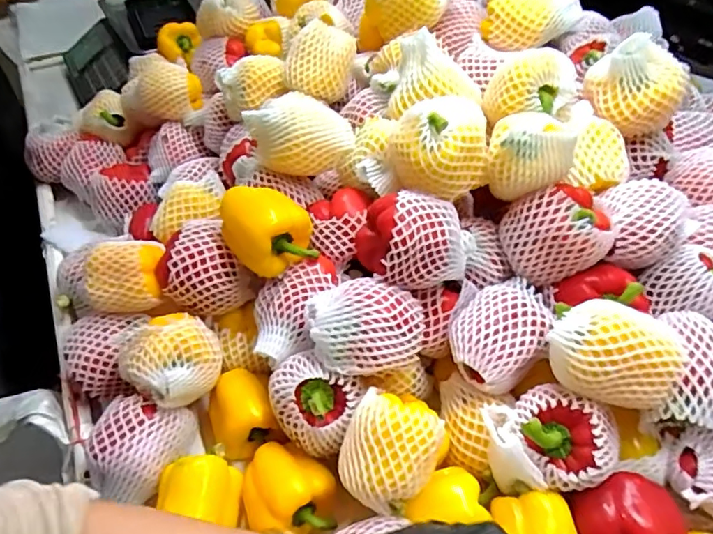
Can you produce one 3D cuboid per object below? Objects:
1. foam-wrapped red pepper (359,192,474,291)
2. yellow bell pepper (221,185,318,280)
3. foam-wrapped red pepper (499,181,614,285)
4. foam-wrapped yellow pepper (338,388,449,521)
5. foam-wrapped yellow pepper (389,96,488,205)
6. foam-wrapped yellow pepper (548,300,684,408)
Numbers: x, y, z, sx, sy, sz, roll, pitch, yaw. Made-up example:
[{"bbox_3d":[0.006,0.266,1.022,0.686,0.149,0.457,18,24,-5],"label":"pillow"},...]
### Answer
[{"bbox_3d":[0.057,-0.025,0.544,0.119,0.081,0.077,10,47,12],"label":"foam-wrapped red pepper"},{"bbox_3d":[-0.097,-0.045,0.582,0.087,0.063,0.091,-18,48,-14],"label":"yellow bell pepper"},{"bbox_3d":[0.207,-0.036,0.552,0.105,0.082,0.076,-5,46,-3],"label":"foam-wrapped red pepper"},{"bbox_3d":[0.030,0.161,0.469,0.084,0.070,0.081,-1,46,1],"label":"foam-wrapped yellow pepper"},{"bbox_3d":[0.086,-0.126,0.555,0.101,0.076,0.079,6,47,8],"label":"foam-wrapped yellow pepper"},{"bbox_3d":[0.230,0.074,0.479,0.114,0.070,0.075,11,48,13],"label":"foam-wrapped yellow pepper"}]

